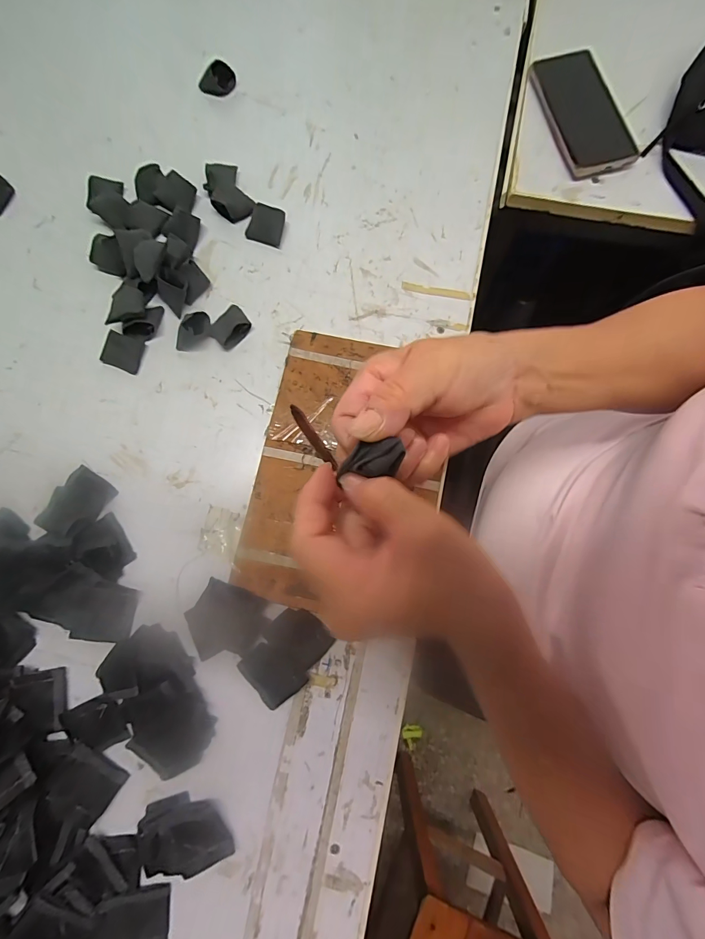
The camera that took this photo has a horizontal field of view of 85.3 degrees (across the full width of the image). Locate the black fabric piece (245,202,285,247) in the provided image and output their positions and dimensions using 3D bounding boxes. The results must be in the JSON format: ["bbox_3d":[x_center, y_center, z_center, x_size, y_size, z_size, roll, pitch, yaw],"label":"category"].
[{"bbox_3d":[-0.098,-0.273,0.427,0.041,0.022,0.031,20,81,5],"label":"black fabric piece"}]

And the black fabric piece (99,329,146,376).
[{"bbox_3d":[-0.247,-0.127,0.413,0.042,0.004,0.036,19,92,-2],"label":"black fabric piece"}]

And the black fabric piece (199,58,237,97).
[{"bbox_3d":[-0.165,-0.474,0.465,0.044,0.029,0.019,-14,80,-1],"label":"black fabric piece"}]

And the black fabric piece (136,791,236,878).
[{"bbox_3d":[-0.147,0.311,0.326,0.078,0.012,0.055,-19,80,-2],"label":"black fabric piece"}]

